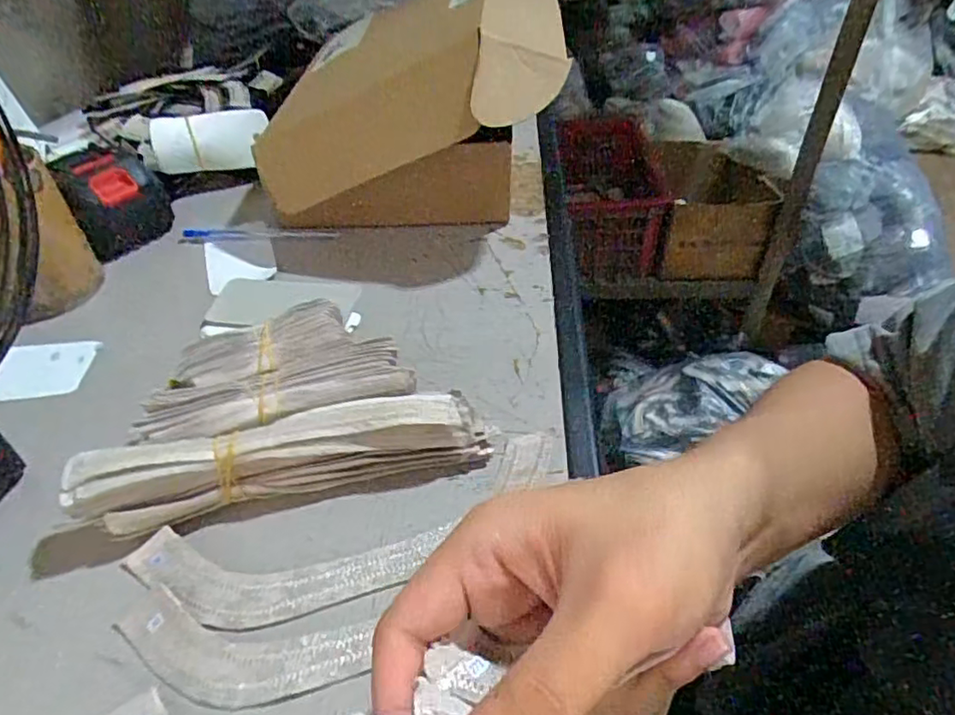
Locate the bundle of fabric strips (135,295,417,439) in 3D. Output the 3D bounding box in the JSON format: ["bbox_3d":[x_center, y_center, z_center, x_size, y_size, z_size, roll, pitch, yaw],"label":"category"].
[{"bbox_3d":[-0.117,0.013,0.359,0.141,0.032,0.092,-12,43,-11],"label":"bundle of fabric strips"}]

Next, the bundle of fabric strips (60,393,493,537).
[{"bbox_3d":[-0.096,0.053,0.312,0.197,0.039,0.030,-14,44,-8],"label":"bundle of fabric strips"}]

